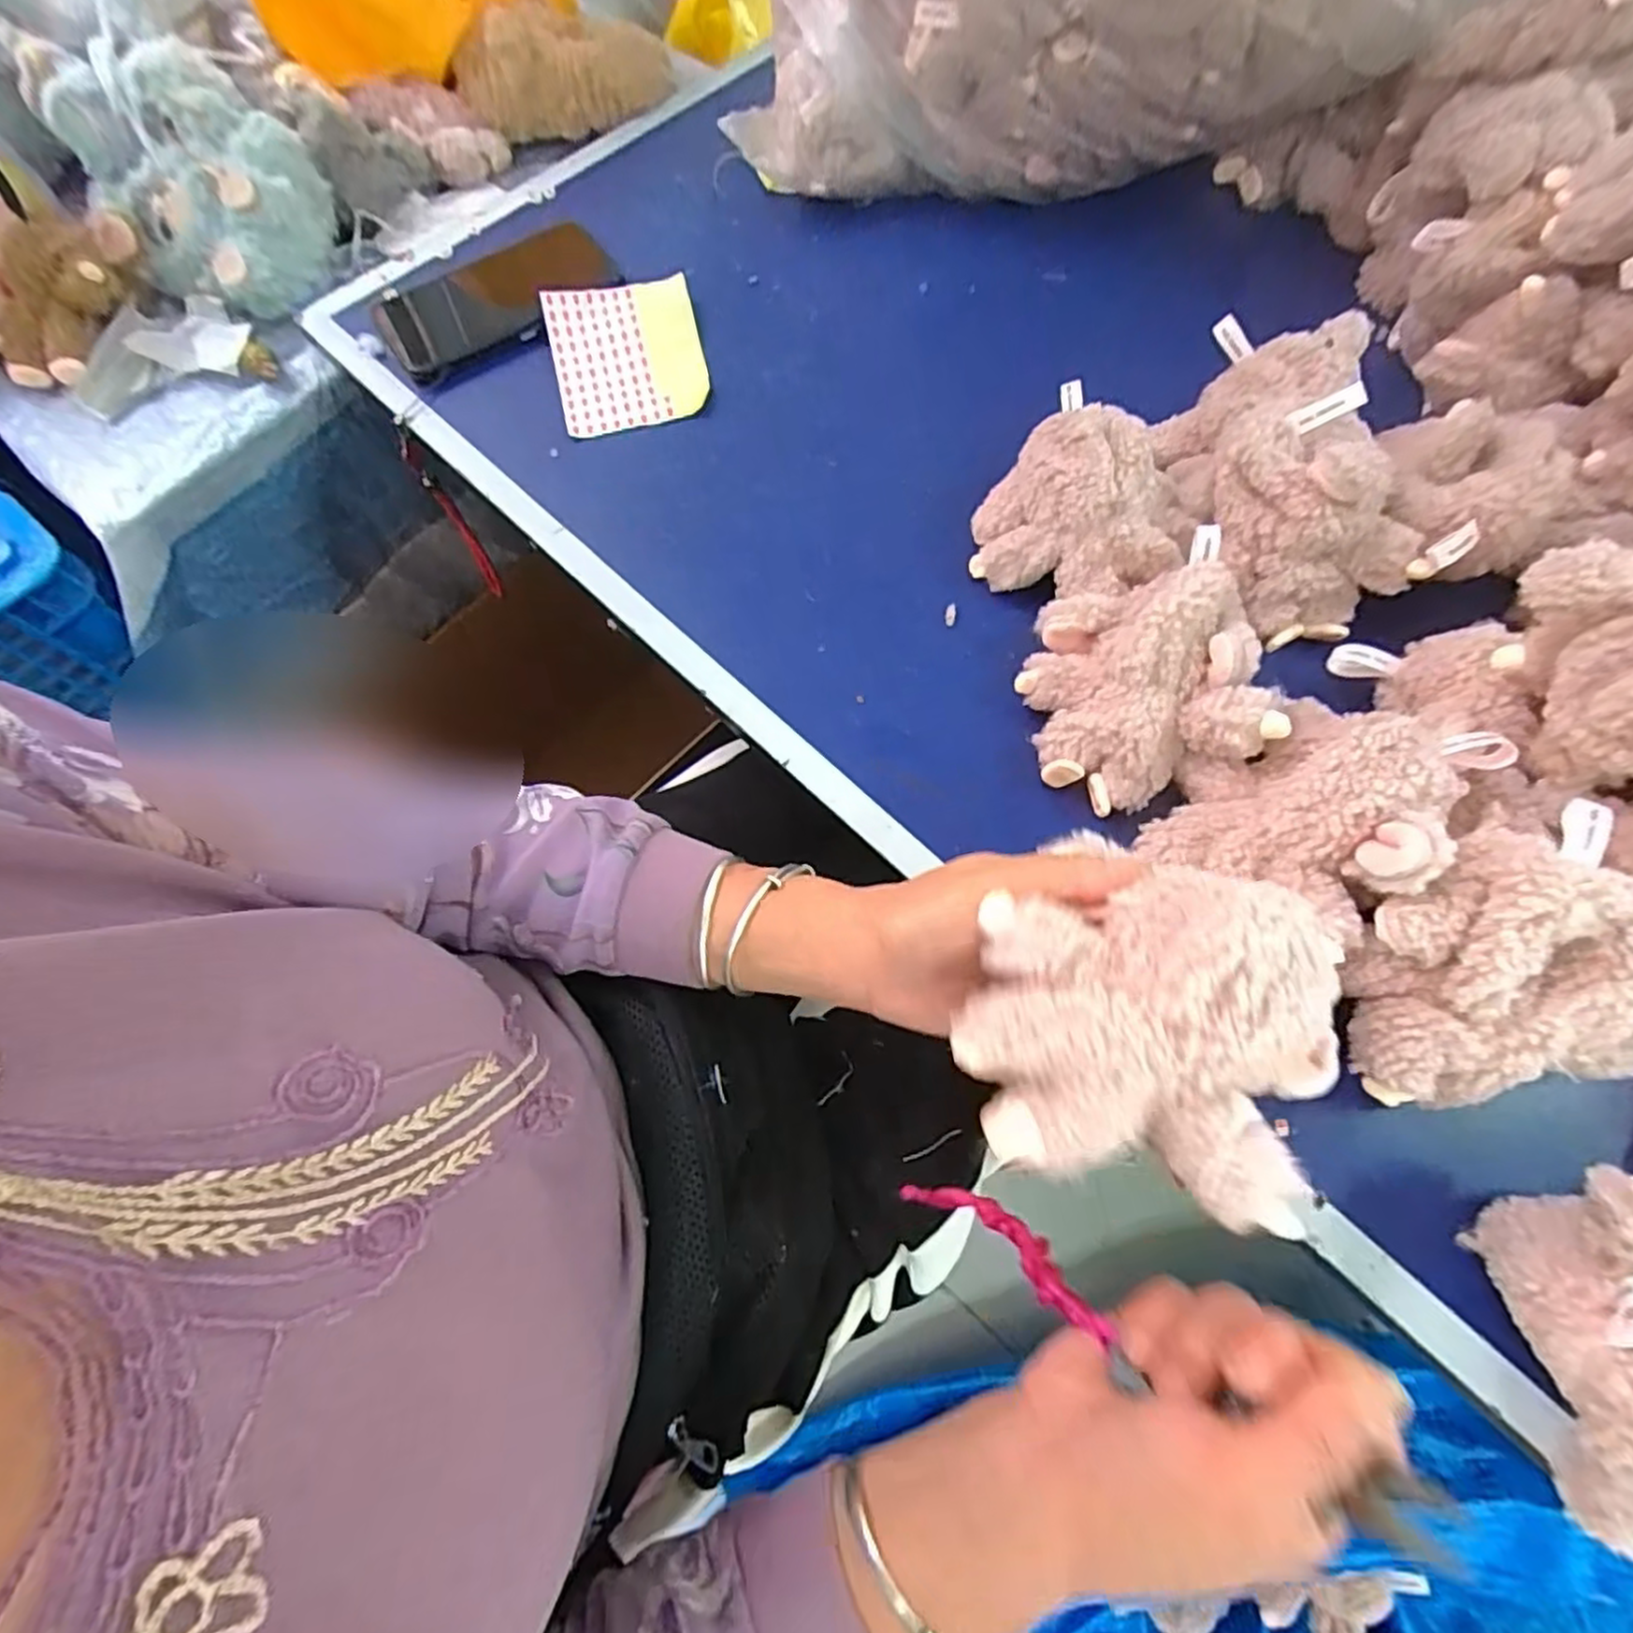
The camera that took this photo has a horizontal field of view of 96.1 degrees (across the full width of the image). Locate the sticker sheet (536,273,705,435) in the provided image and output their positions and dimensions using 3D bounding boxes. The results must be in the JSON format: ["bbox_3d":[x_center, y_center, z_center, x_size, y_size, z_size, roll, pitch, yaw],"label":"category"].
[{"bbox_3d":[-0.130,-0.318,0.503,0.099,0.026,0.107,-13,70,-3],"label":"sticker sheet"}]

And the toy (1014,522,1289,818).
[{"bbox_3d":[0.165,-0.070,0.377,0.105,0.068,0.115,-13,70,-3],"label":"toy"}]

